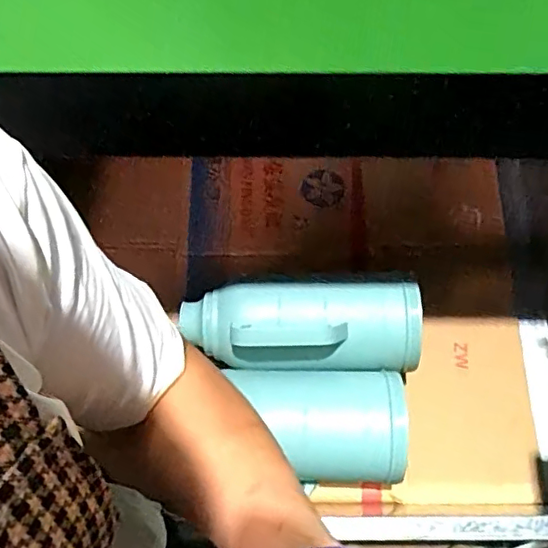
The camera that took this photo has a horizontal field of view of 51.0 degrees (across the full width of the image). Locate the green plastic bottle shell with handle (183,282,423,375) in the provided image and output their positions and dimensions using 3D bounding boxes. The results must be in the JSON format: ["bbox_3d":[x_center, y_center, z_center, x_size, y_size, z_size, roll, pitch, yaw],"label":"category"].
[{"bbox_3d":[0.048,0.077,0.851,0.354,0.117,0.123,-2,44,-1],"label":"green plastic bottle shell with handle"}]

